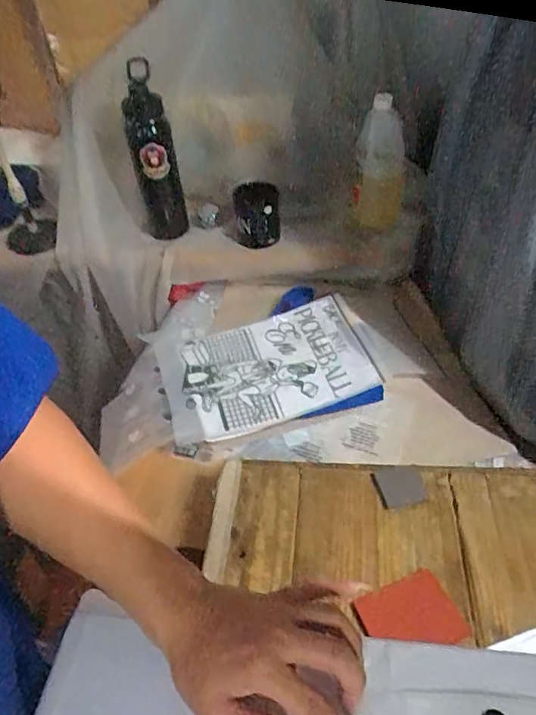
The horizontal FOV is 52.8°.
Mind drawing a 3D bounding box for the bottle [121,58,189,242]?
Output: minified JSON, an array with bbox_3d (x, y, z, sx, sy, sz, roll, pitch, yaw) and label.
[{"bbox_3d":[-0.208,-0.359,0.993,0.080,0.276,0.092,5,45,10],"label":"bottle"}]

